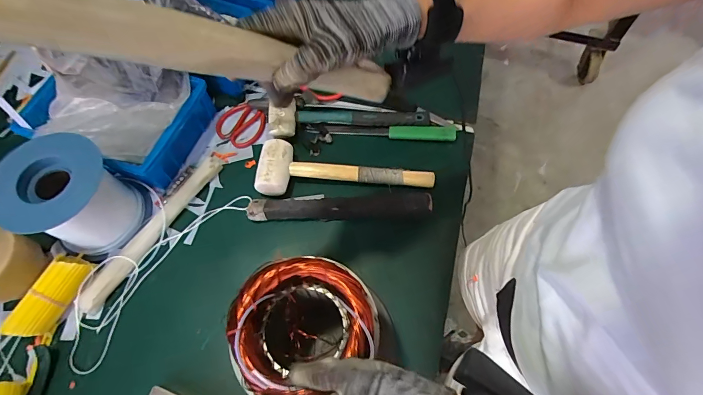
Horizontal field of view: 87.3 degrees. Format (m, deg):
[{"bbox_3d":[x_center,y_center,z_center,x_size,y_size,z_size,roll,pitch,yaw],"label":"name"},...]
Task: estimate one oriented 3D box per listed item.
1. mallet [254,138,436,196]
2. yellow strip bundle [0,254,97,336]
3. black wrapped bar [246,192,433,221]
[{"bbox_3d":[-0.009,-0.041,0.602,0.284,0.045,0.084,4,64,5],"label":"mallet"},{"bbox_3d":[-0.444,0.147,0.545,0.046,0.047,0.125,18,66,12],"label":"yellow strip bundle"},{"bbox_3d":[-0.021,0.015,0.590,0.288,0.023,0.034,-2,64,2],"label":"black wrapped bar"}]

